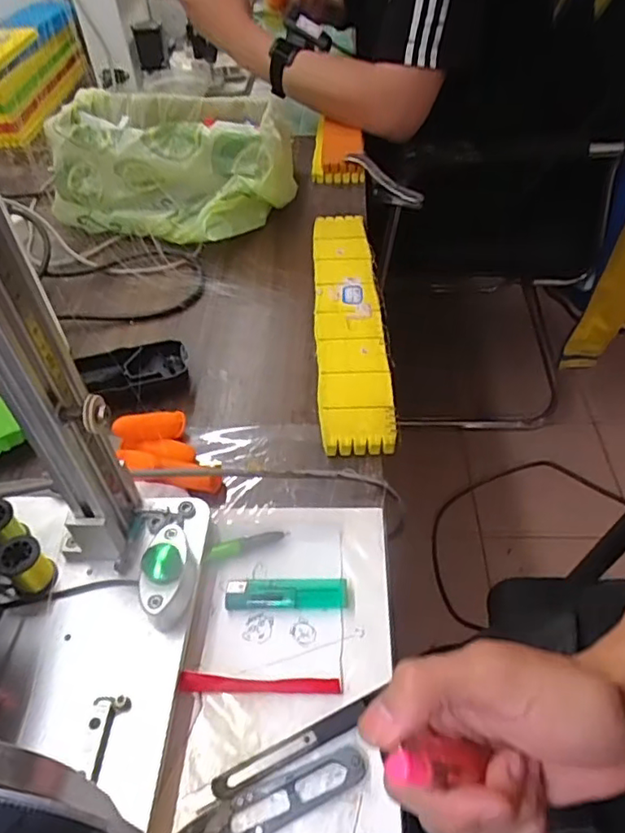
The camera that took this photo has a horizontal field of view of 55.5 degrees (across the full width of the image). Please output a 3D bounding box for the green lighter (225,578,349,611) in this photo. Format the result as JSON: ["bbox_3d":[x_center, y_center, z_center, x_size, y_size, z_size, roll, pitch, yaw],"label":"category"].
[{"bbox_3d":[-0.017,0.115,0.388,0.078,0.010,0.019,-1,47,3],"label":"green lighter"}]

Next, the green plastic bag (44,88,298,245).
[{"bbox_3d":[-0.164,-0.304,0.715,0.270,0.109,0.216,9,48,12],"label":"green plastic bag"}]

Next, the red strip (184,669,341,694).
[{"bbox_3d":[-0.030,0.156,0.345,0.092,0.012,0.007,0,47,4],"label":"red strip"}]

